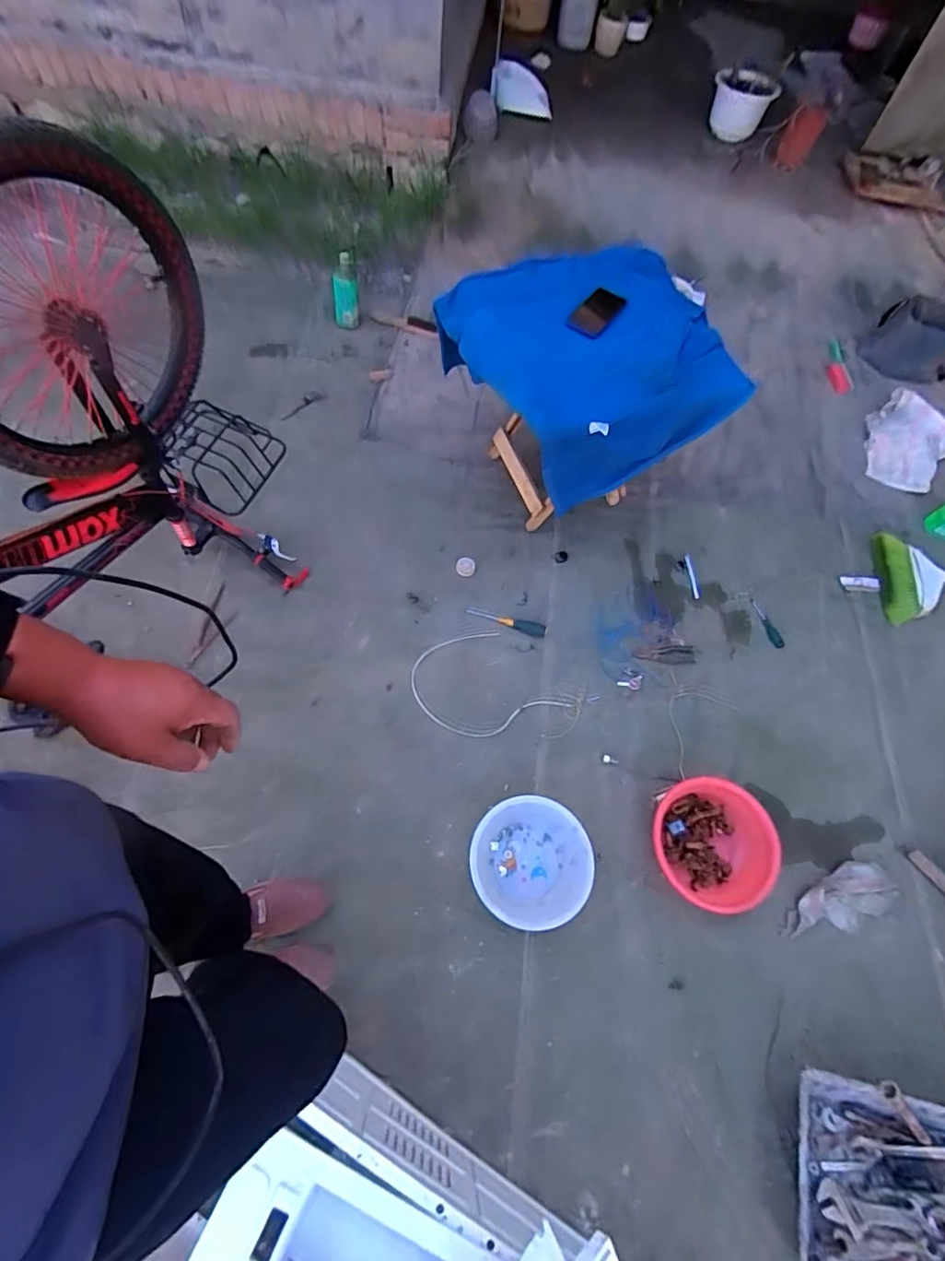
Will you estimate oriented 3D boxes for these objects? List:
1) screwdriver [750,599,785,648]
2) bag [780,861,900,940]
[{"bbox_3d":[0.784,-0.020,1.442,0.033,0.020,0.150,-10,66,-11],"label":"screwdriver"},{"bbox_3d":[0.790,0.583,1.159,0.279,0.034,0.109,-20,63,-15],"label":"bag"}]

